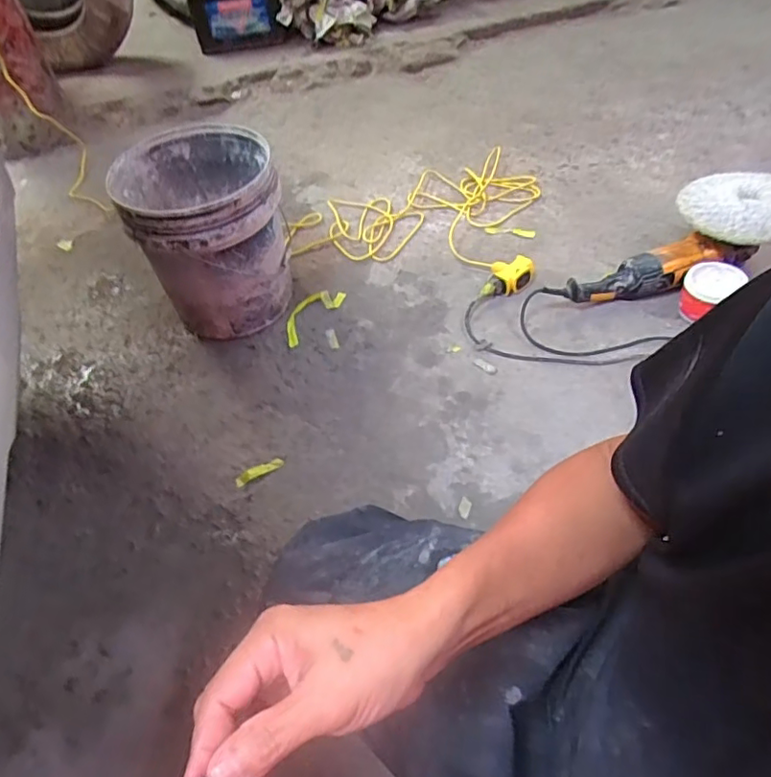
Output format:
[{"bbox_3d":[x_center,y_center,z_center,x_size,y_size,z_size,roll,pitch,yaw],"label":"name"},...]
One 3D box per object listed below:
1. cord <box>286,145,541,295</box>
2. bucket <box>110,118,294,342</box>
[{"bbox_3d":[0.084,-0.442,1.409,0.567,0.079,0.505,11,53,12],"label":"cord"},{"bbox_3d":[-0.342,-0.296,1.159,0.288,0.297,0.272,-15,52,-9],"label":"bucket"}]

